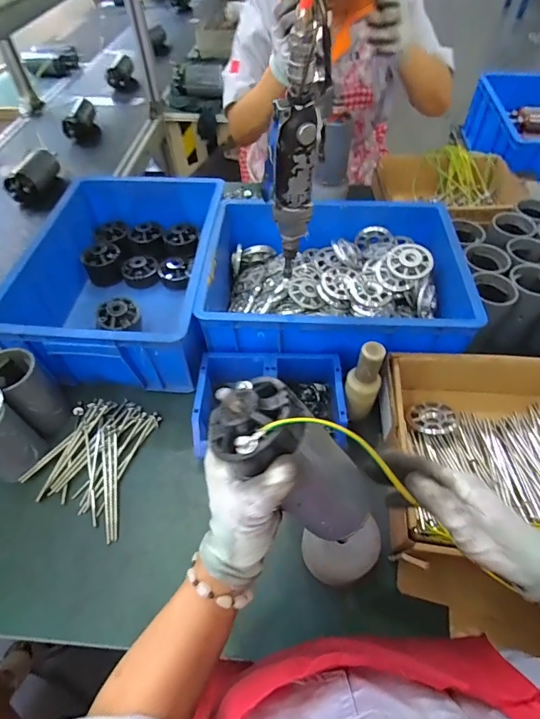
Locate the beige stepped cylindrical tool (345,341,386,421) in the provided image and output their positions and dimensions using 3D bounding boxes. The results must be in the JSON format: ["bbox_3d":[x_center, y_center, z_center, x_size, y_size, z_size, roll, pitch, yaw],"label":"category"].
[{"bbox_3d":[0.130,0.039,0.565,0.045,0.146,0.046,-2,53,3],"label":"beige stepped cylindrical tool"}]

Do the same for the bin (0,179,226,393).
[{"bbox_3d":[-0.248,-0.154,0.729,0.309,0.151,0.416,1,53,4],"label":"bin"}]

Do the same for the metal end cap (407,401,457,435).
[{"bbox_3d":[0.241,0.085,0.589,0.064,0.009,0.060,-2,53,3],"label":"metal end cap"}]

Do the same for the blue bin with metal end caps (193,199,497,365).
[{"bbox_3d":[0.107,-0.138,0.674,0.392,0.115,0.291,1,53,5],"label":"blue bin with metal end caps"}]

